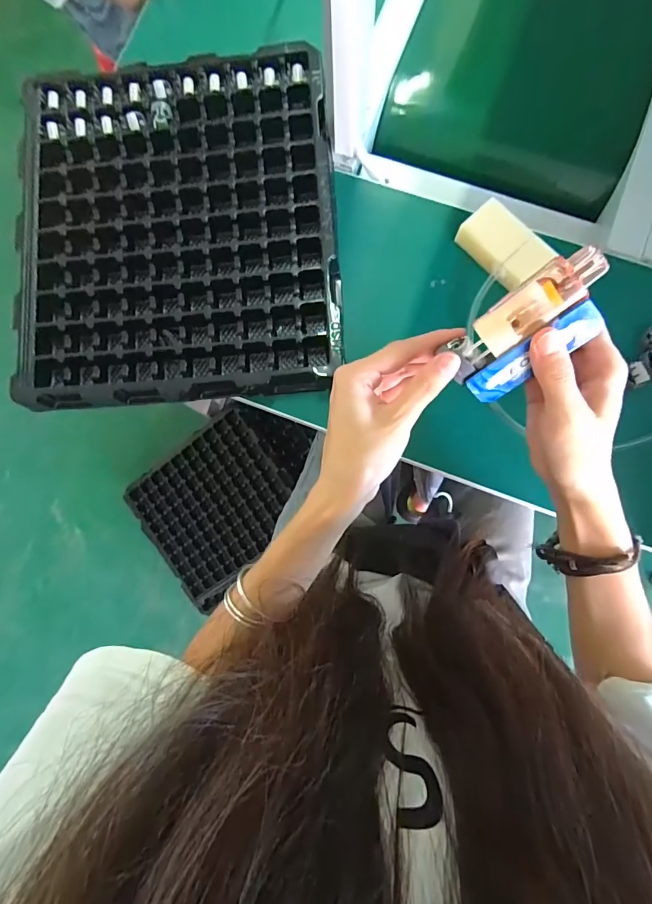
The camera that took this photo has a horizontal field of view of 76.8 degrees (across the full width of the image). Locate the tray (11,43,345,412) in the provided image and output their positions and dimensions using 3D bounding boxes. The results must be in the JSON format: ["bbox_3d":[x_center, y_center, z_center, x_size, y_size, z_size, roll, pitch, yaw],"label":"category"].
[{"bbox_3d":[-0.169,-0.257,0.475,0.354,0.040,0.395,-4,83,3],"label":"tray"}]

